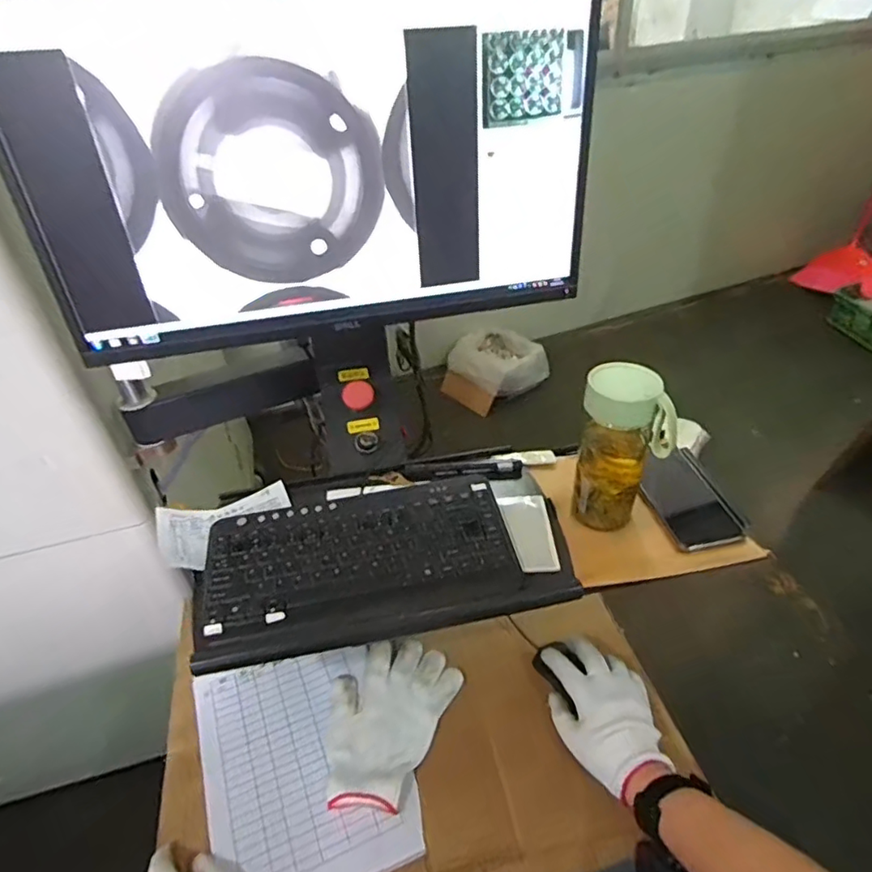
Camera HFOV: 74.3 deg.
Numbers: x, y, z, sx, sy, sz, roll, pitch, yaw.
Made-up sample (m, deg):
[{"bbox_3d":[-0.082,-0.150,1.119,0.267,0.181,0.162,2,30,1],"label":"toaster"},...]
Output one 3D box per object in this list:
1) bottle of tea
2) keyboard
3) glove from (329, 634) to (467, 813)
[{"bbox_3d":[0.193,0.014,0.608,0.084,0.174,0.067,0,39,4],"label":"bottle of tea"},{"bbox_3d":[-0.051,0.126,0.618,0.379,0.030,0.193,-8,39,-5],"label":"keyboard"},{"bbox_3d":[-0.064,0.320,0.662,0.129,0.015,0.190,16,43,23],"label":"glove"}]

